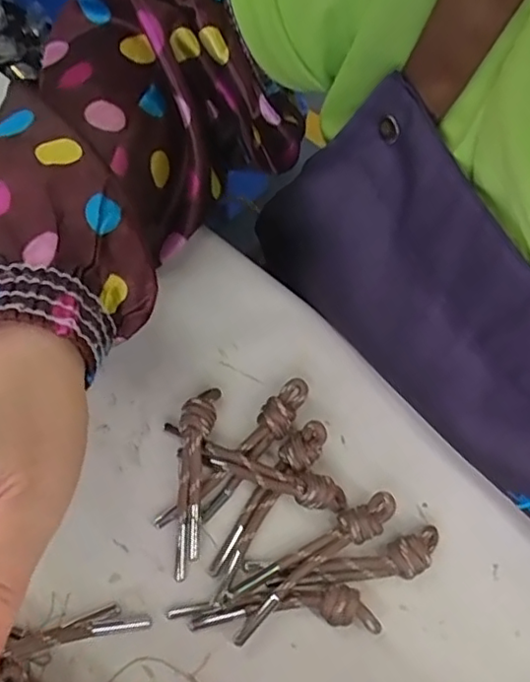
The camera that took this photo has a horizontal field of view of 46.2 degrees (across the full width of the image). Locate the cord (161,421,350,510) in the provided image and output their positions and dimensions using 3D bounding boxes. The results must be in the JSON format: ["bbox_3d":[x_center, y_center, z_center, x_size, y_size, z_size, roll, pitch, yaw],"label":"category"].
[{"bbox_3d":[-0.006,0.059,0.283,0.087,0.017,0.014,20,70,7],"label":"cord"}]

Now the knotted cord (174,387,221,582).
[{"bbox_3d":[-0.033,0.063,0.283,0.014,0.018,0.082,5,83,1],"label":"knotted cord"}]

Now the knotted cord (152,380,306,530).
[{"bbox_3d":[-0.012,0.053,0.284,0.017,0.015,0.090,41,74,13],"label":"knotted cord"}]

